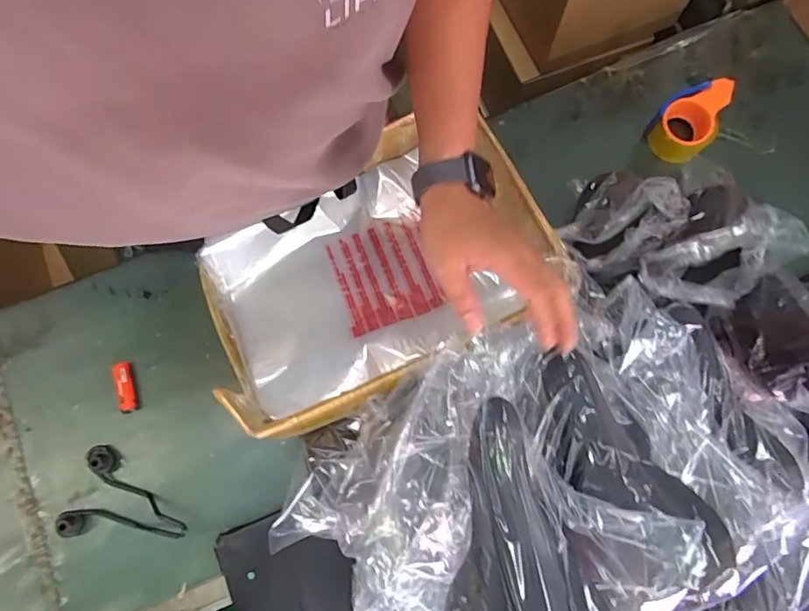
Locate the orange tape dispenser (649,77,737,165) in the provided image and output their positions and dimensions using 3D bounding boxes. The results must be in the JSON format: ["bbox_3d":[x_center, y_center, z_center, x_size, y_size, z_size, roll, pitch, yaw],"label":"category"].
[{"bbox_3d":[0.450,-0.291,0.803,0.089,0.065,0.149,43,80,10],"label":"orange tape dispenser"}]

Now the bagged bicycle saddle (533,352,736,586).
[{"bbox_3d":[0.191,0.153,0.472,0.125,0.085,0.222,-26,78,-6],"label":"bagged bicycle saddle"}]

